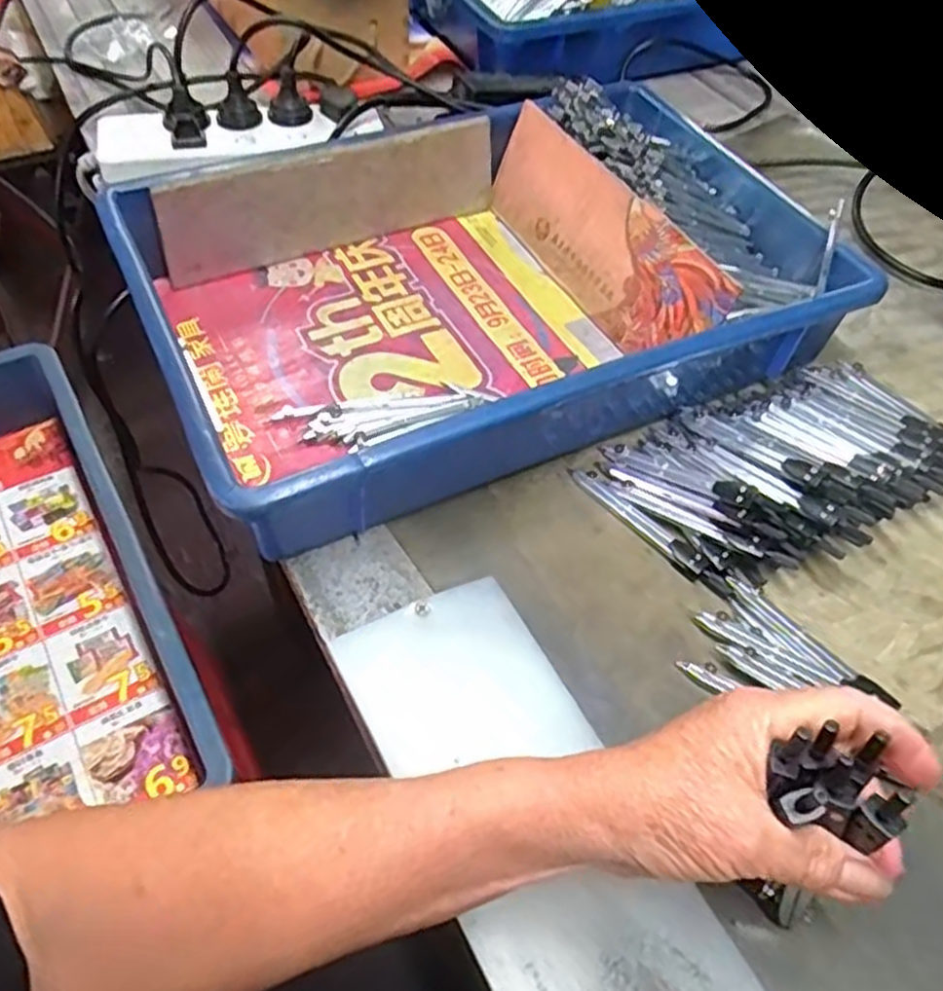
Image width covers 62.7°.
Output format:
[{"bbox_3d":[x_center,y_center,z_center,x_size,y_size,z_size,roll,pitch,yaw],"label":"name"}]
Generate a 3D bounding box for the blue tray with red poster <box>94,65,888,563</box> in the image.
[{"bbox_3d":[0.014,-0.144,0.511,0.429,0.083,0.272,-19,57,-20],"label":"blue tray with red poster"}]

